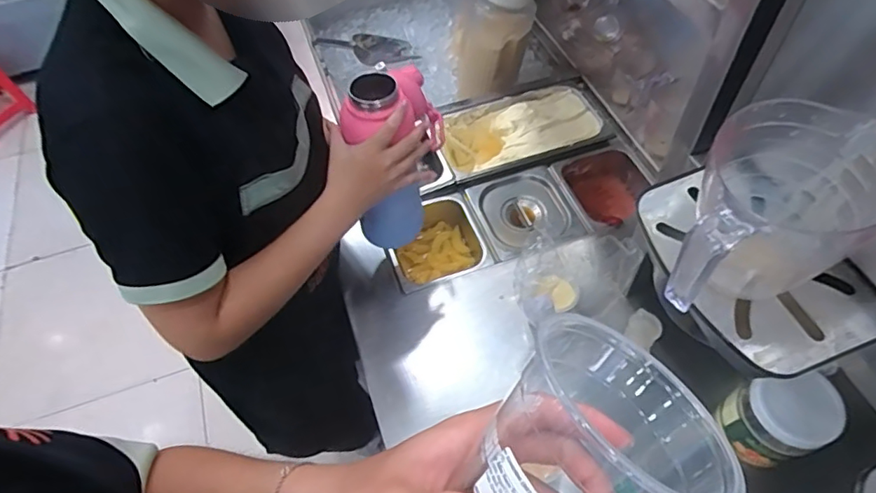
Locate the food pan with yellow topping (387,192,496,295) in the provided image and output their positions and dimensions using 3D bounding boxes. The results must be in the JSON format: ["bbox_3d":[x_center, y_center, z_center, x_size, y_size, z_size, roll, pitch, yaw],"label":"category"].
[{"bbox_3d":[-0.003,0.013,0.941,0.160,0.085,0.162,-18,56,-9],"label":"food pan with yellow topping"}]

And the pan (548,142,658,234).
[{"bbox_3d":[0.304,-0.083,0.994,0.159,0.088,0.178,-18,56,-9],"label":"pan"}]

